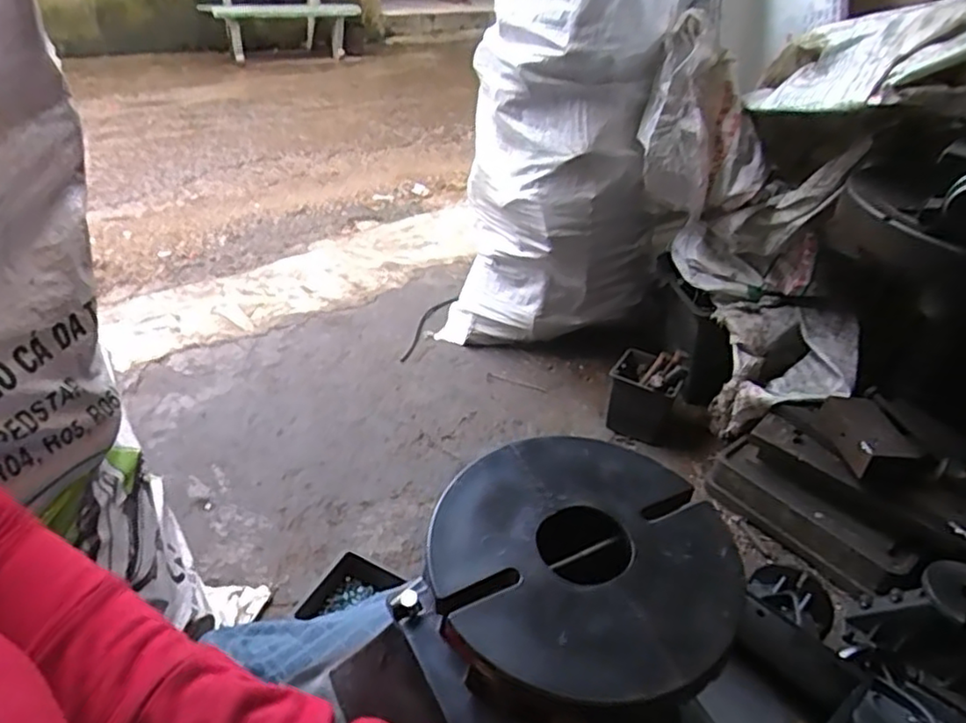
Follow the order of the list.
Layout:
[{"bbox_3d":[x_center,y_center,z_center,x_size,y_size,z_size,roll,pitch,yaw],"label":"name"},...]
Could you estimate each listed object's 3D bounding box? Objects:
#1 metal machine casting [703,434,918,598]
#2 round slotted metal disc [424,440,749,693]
[{"bbox_3d":[0.547,0.255,1.129,0.321,0.044,0.143,36,91,33],"label":"metal machine casting"},{"bbox_3d":[0.037,0.071,0.251,0.112,0.010,0.107,4,35,-3],"label":"round slotted metal disc"}]

